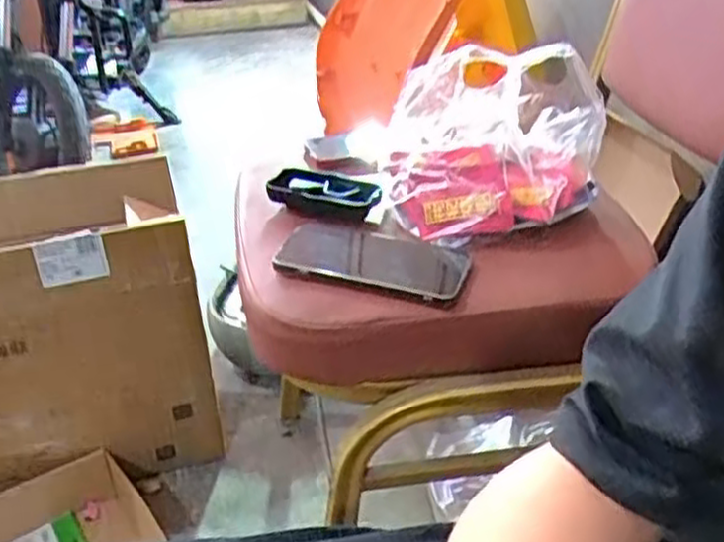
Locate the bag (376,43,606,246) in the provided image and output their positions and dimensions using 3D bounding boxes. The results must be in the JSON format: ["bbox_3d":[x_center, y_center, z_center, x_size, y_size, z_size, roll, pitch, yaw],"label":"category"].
[{"bbox_3d":[0.126,-0.133,0.756,0.203,0.137,0.177,-3,32,-1],"label":"bag"}]

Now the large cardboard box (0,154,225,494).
[{"bbox_3d":[-0.414,0.077,1.051,0.368,0.394,0.259,-11,33,-13],"label":"large cardboard box"}]

